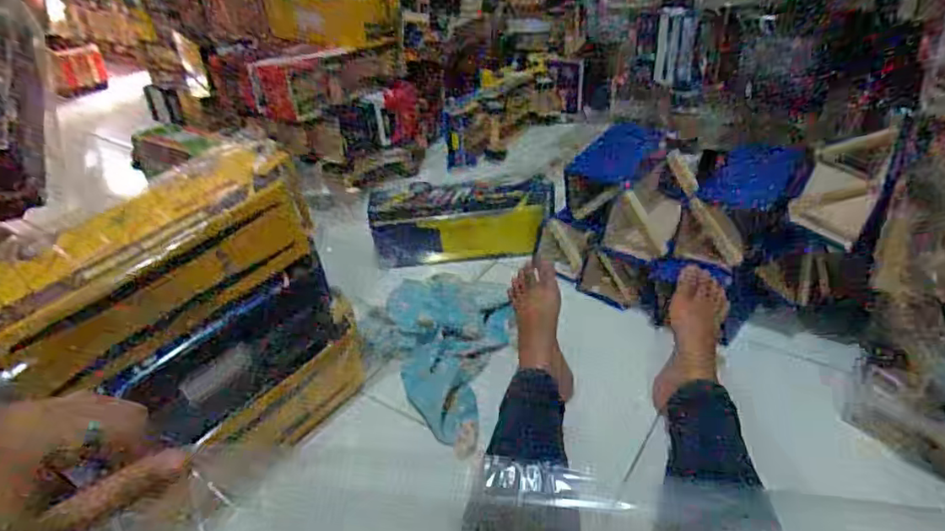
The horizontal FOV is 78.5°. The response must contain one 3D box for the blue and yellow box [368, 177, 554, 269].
[{"bbox_3d":[-0.019,-0.083,1.149,0.356,0.118,0.142,-2,34,2],"label":"blue and yellow box"}]

